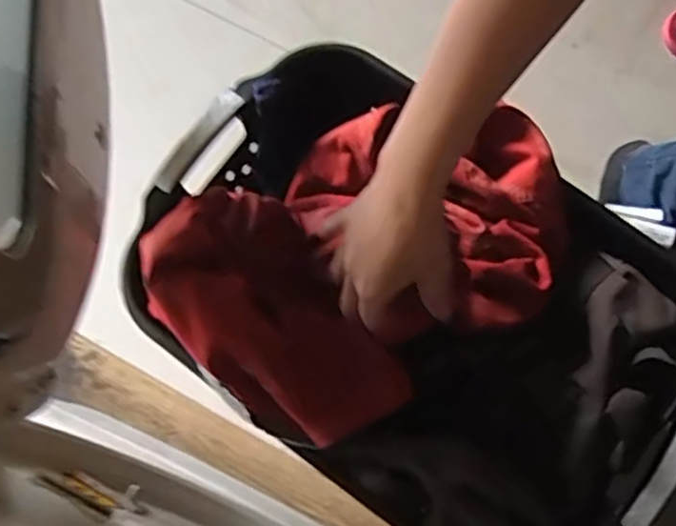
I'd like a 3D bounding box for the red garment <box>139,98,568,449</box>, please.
[{"bbox_3d":[0.038,-0.024,0.649,0.387,0.119,0.271,-32,77,-7],"label":"red garment"}]

